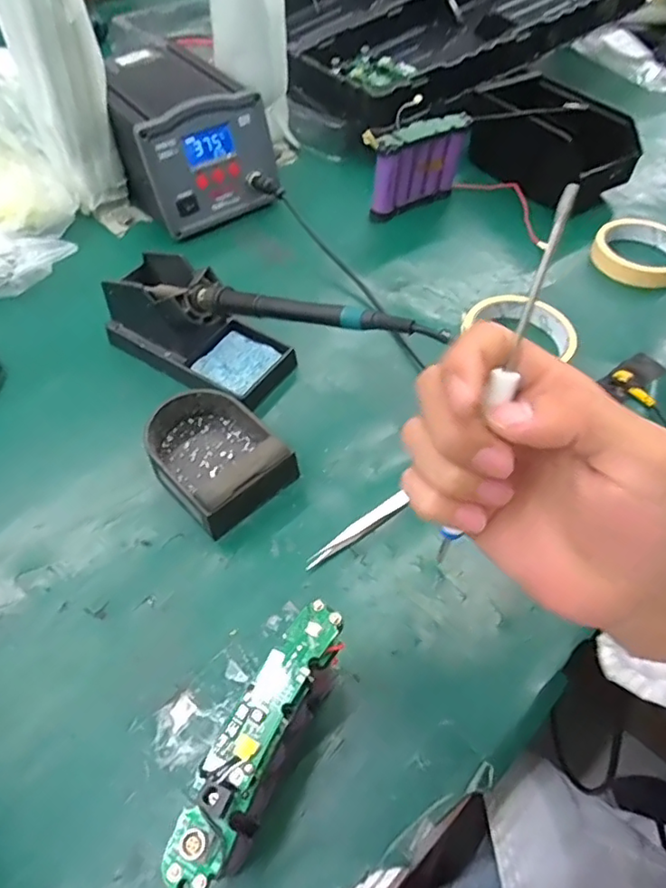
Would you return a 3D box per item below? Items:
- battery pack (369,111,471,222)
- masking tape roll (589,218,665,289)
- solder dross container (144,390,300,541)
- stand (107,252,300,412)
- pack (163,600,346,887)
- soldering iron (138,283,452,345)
[{"bbox_3d":[0.089,-0.285,0.599,0.118,0.086,0.021,-29,59,-22],"label":"battery pack"},{"bbox_3d":[0.304,-0.189,0.571,0.089,0.022,0.088,1,53,-2],"label":"masking tape roll"},{"bbox_3d":[-0.083,0.007,0.407,0.109,0.036,0.079,39,61,25],"label":"solder dross container"},{"bbox_3d":[-0.109,-0.096,0.458,0.149,0.071,0.070,28,58,19],"label":"stand"},{"bbox_3d":[-0.029,0.138,0.265,0.023,0.105,0.114,24,55,15],"label":"pack"},{"bbox_3d":[-0.038,-0.093,0.391,0.249,0.013,0.017,16,55,31],"label":"soldering iron"}]

